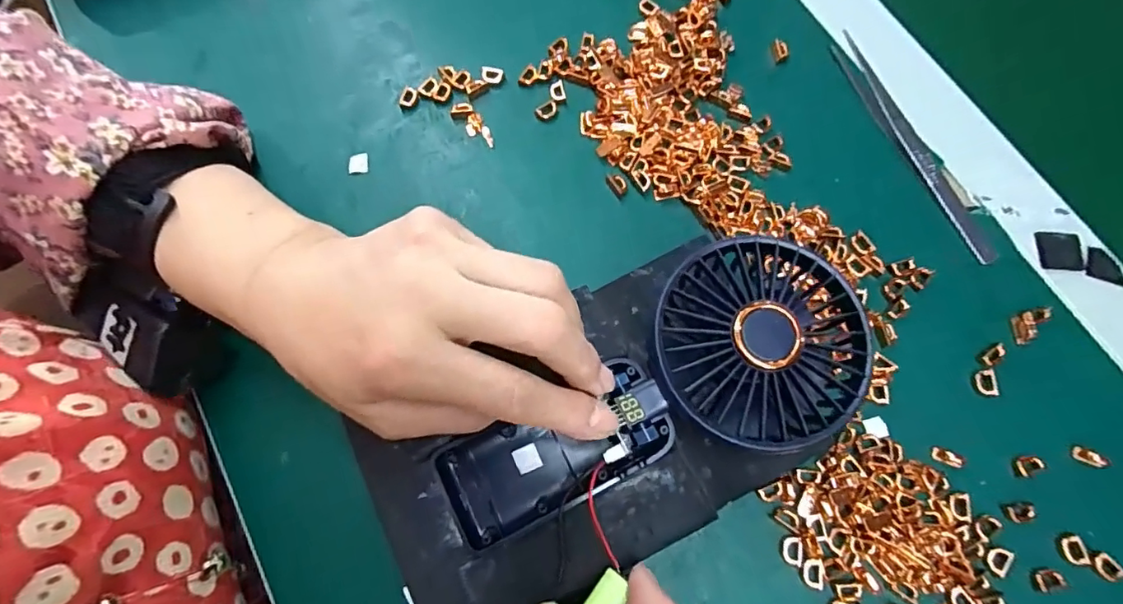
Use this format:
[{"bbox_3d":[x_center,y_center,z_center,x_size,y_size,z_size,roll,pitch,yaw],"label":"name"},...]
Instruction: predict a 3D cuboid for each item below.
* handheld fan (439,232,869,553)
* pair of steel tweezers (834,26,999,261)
[{"bbox_3d":[0.038,0.042,0.229,0.180,0.039,0.079,-28,76,1],"label":"handheld fan"},{"bbox_3d":[0.191,-0.085,0.292,0.016,0.005,0.142,-26,79,-9],"label":"pair of steel tweezers"}]

